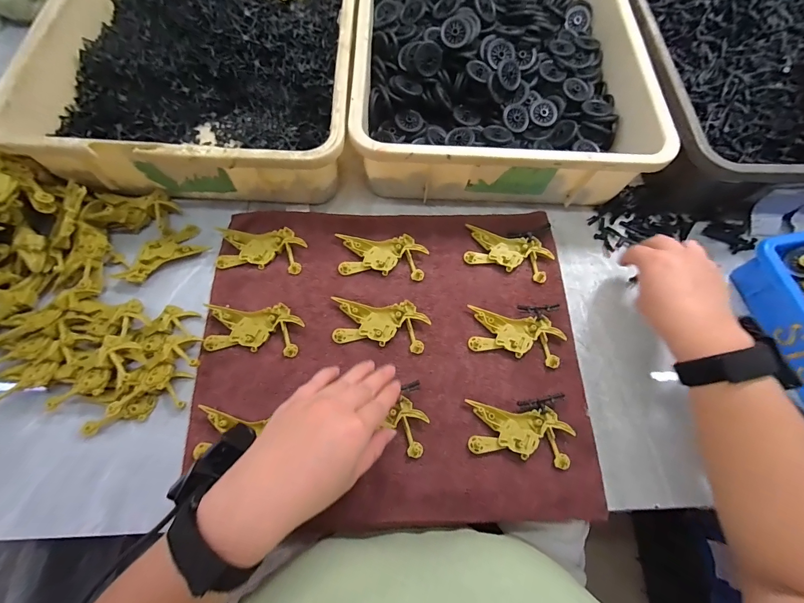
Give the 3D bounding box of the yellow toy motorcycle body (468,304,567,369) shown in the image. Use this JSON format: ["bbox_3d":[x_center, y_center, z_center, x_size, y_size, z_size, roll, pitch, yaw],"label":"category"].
[{"bbox_3d":[0.124,0.037,0.391,0.100,0.010,0.049,13,69,2],"label":"yellow toy motorcycle body"}]

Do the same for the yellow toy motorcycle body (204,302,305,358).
[{"bbox_3d":[-0.157,0.028,0.381,0.097,0.011,0.052,5,69,-1],"label":"yellow toy motorcycle body"}]

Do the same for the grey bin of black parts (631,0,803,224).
[{"bbox_3d":[0.484,-0.370,0.519,0.341,0.098,0.542,3,69,-1],"label":"grey bin of black parts"}]

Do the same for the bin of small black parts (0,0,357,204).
[{"bbox_3d":[-0.238,-0.371,0.485,0.352,0.091,0.517,1,69,-2],"label":"bin of small black parts"}]

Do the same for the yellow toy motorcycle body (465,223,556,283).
[{"bbox_3d":[0.126,-0.059,0.428,0.100,0.008,0.049,16,69,4],"label":"yellow toy motorcycle body"}]

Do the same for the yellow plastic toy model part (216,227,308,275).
[{"bbox_3d":[-0.165,-0.062,0.416,0.101,0.011,0.052,6,69,0],"label":"yellow plastic toy model part"}]

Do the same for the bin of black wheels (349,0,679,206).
[{"bbox_3d":[0.119,-0.369,0.503,0.349,0.089,0.505,0,69,-3],"label":"bin of black wheels"}]

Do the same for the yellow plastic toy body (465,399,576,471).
[{"bbox_3d":[0.116,0.130,0.356,0.100,0.007,0.051,10,69,1],"label":"yellow plastic toy body"}]

